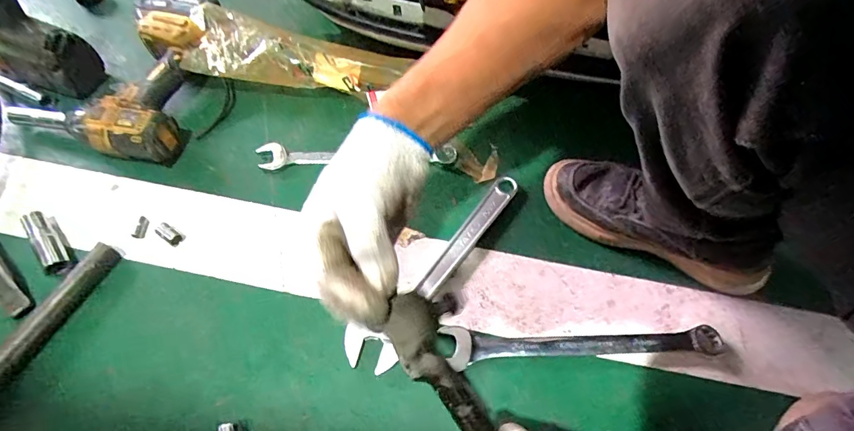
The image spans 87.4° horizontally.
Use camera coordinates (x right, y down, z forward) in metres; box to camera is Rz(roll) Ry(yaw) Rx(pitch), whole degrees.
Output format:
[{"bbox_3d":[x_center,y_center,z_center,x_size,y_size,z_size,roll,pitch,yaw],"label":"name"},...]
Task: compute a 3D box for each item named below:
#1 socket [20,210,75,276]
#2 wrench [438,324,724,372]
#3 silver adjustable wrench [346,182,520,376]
[{"bbox_3d":[-0.413,0.030,0.487,0.025,0.027,0.073,-34,68,-20],"label":"socket"},{"bbox_3d":[0.169,0.137,0.486,0.298,0.017,0.044,-2,61,-5],"label":"wrench"},{"bbox_3d":[0.024,0.058,0.515,0.059,0.022,0.294,39,65,16],"label":"silver adjustable wrench"}]

